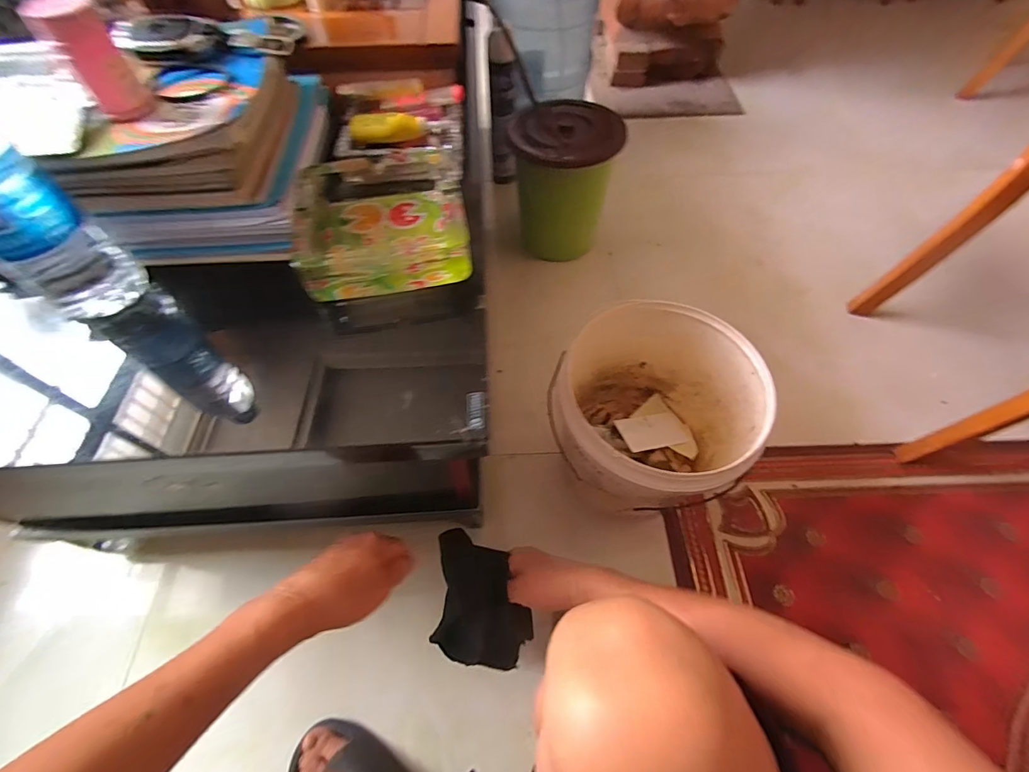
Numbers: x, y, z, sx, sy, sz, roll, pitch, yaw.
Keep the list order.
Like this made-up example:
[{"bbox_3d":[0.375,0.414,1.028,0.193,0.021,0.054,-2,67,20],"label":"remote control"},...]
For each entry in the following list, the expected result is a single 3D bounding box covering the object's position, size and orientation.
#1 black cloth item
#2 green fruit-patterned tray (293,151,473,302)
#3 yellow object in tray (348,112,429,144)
[{"bbox_3d":[-0.037,0.251,0.515,0.116,0.057,0.135,3,60,6],"label":"black cloth item"},{"bbox_3d":[-0.119,-0.155,0.395,0.143,0.043,0.152,-10,60,-7],"label":"green fruit-patterned tray"},{"bbox_3d":[-0.123,-0.253,0.424,0.073,0.022,0.017,-8,59,-6],"label":"yellow object in tray"}]

